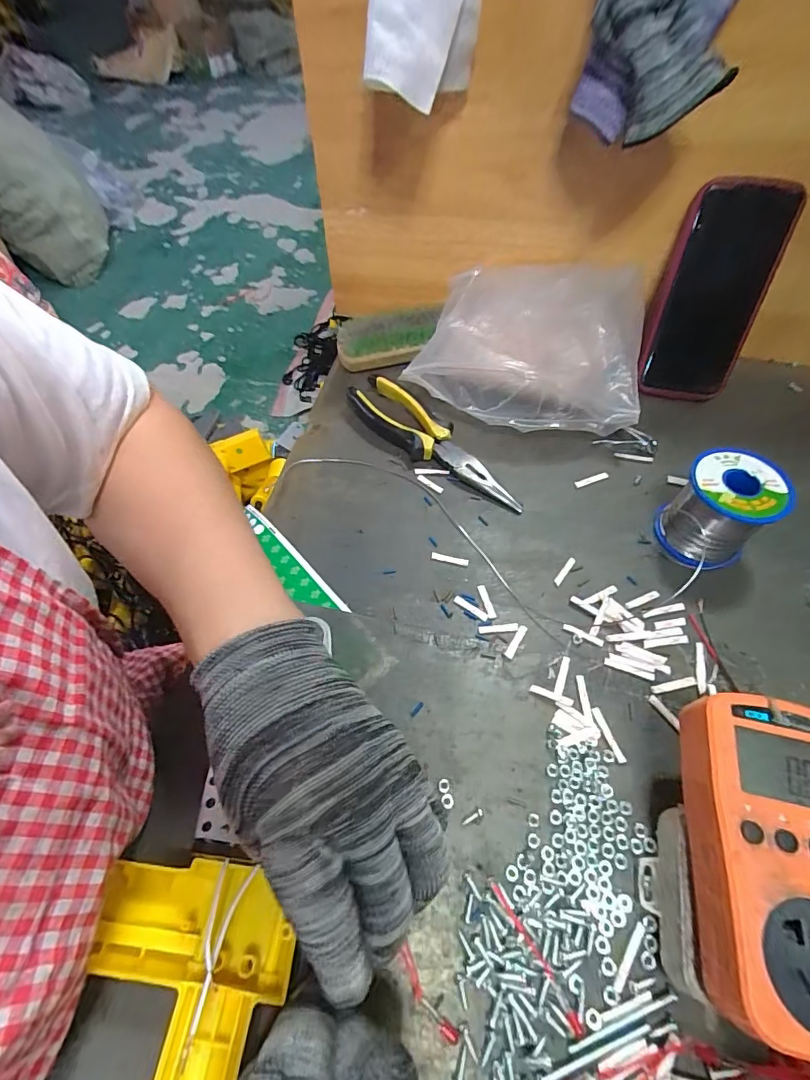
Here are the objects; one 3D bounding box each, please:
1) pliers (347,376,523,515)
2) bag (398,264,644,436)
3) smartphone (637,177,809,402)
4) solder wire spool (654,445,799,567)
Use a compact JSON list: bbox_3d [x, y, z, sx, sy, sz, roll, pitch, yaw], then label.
[{"bbox_3d":[0.025,-0.090,0.419,0.193,0.025,0.044,39,65,23],"label":"pliers"},{"bbox_3d":[0.116,-0.183,0.444,0.203,0.089,0.142,11,57,8],"label":"bag"},{"bbox_3d":[0.278,-0.221,0.428,0.085,0.174,0.017,17,31,18],"label":"smartphone"},{"bbox_3d":[0.235,-0.023,0.349,0.067,0.061,0.061,0,56,0],"label":"solder wire spool"}]

